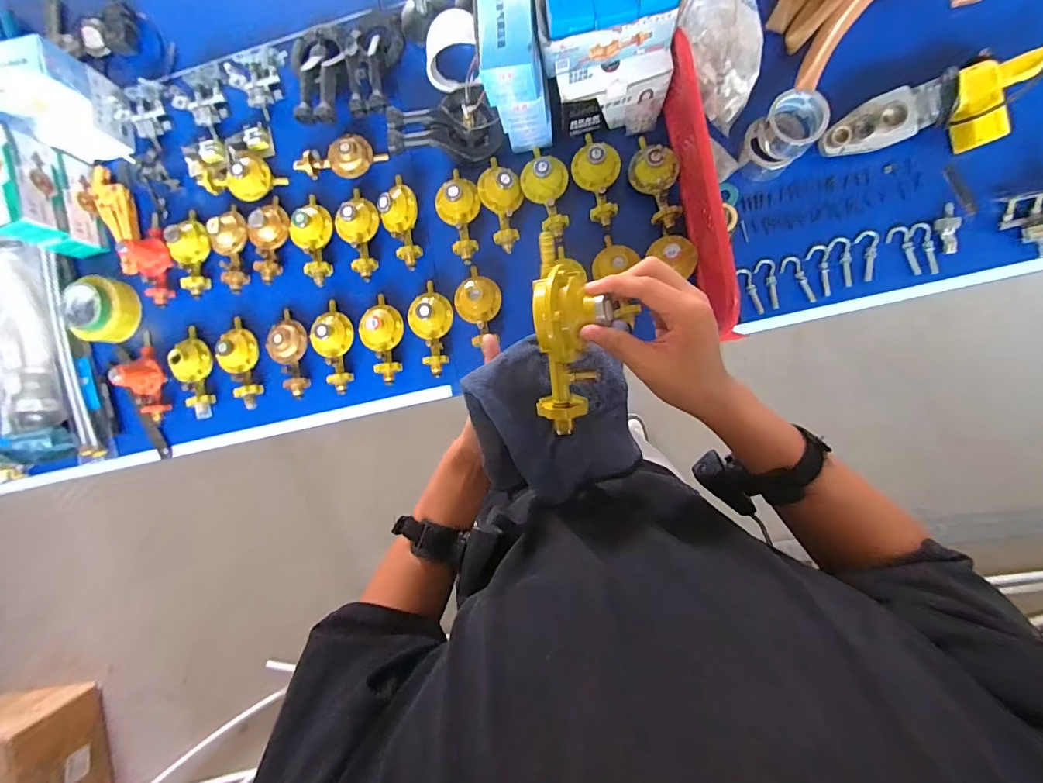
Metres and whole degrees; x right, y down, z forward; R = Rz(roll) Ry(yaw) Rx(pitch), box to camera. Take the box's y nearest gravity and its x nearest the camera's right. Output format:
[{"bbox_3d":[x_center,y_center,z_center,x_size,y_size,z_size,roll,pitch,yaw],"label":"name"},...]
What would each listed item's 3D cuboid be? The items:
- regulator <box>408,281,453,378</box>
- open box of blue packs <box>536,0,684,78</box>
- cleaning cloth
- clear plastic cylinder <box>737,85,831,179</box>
[{"bbox_3d":[-0.165,-0.116,0.810,0.080,0.060,0.170,-7,89,7],"label":"regulator"},{"bbox_3d":[0.125,-0.552,0.620,0.201,0.139,0.086,-8,86,7],"label":"open box of blue packs"},{"bbox_3d":[0.031,0.029,0.428,0.148,0.053,0.156,-12,88,6],"label":"cleaning cloth"},{"bbox_3d":[0.429,-0.420,0.726,0.112,0.088,0.088,-39,86,5],"label":"clear plastic cylinder"}]

